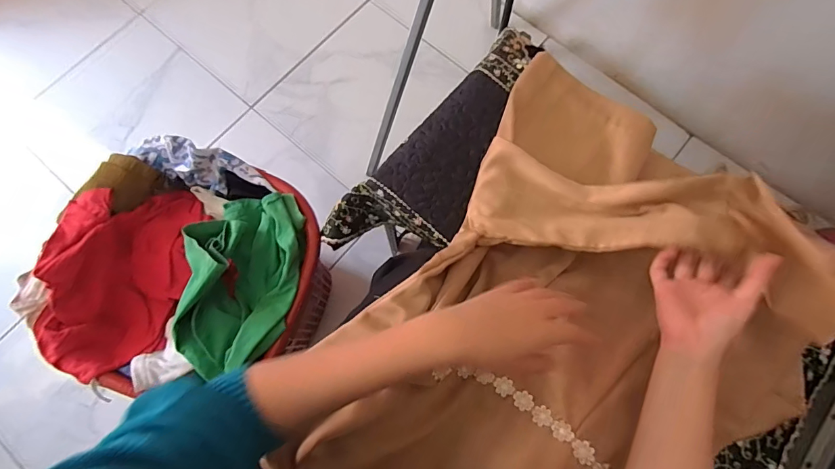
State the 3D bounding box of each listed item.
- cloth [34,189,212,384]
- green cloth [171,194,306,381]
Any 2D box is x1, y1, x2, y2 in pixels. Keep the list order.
[{"bbox_3d":[-0.487,0.065,0.704,0.182,0.087,0.313,10,75,3],"label":"cloth"},{"bbox_3d":[-0.276,0.070,0.682,0.180,0.103,0.271,2,75,1],"label":"green cloth"}]

